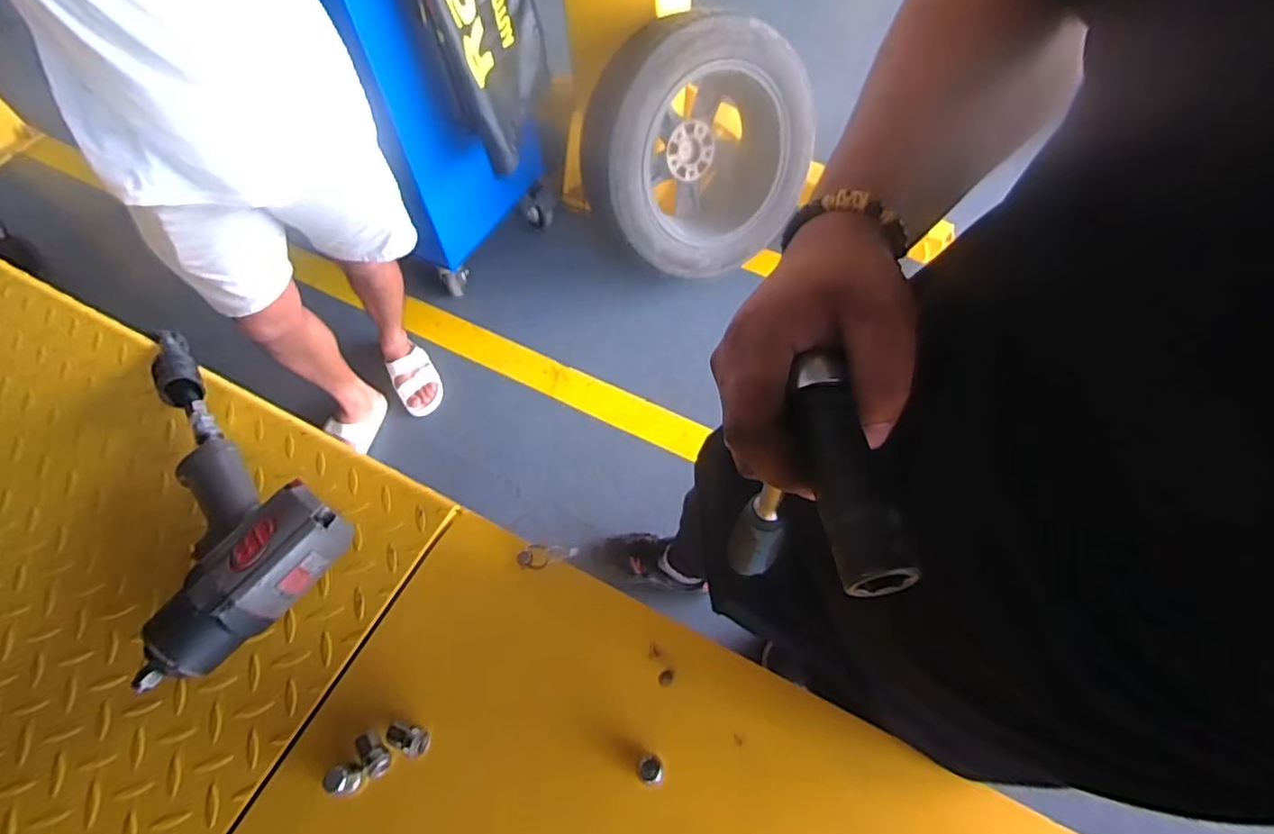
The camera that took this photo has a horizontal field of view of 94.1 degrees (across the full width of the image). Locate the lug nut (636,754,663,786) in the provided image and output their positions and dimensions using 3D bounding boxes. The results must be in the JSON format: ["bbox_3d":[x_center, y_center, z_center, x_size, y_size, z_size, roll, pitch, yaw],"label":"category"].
[{"bbox_3d":[0.010,0.262,0.440,0.020,0.021,0.017,36,71,18],"label":"lug nut"}]

